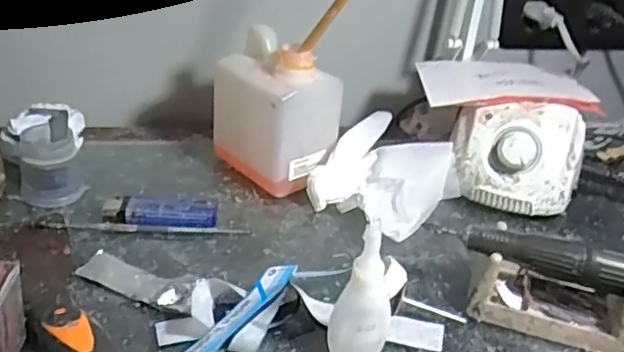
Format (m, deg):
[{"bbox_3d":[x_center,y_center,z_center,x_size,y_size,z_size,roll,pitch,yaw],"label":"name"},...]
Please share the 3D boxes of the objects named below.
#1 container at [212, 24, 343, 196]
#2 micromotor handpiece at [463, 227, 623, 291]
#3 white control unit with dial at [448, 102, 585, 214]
[{"bbox_3d":[-0.028,-0.053,0.516,0.069,0.118,0.090,-20,39,-37],"label":"container"},{"bbox_3d":[0.172,0.053,0.390,0.145,0.021,0.026,14,31,14],"label":"micromotor handpiece"},{"bbox_3d":[0.174,-0.015,0.529,0.107,0.076,0.075,12,30,10],"label":"white control unit with dial"}]

